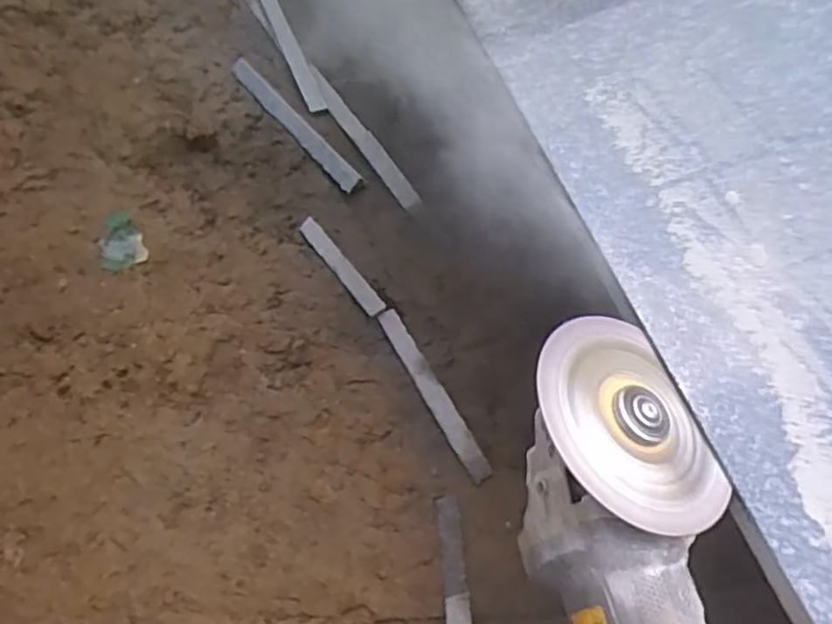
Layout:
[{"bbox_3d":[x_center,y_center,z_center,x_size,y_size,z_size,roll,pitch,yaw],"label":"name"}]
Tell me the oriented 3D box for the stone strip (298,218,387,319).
[{"bbox_3d":[-0.070,-0.043,0.635,0.018,0.010,0.111,-38,70,-15],"label":"stone strip"}]

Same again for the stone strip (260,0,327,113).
[{"bbox_3d":[-0.138,-0.288,0.746,0.019,0.008,0.198,-23,66,-5],"label":"stone strip"}]

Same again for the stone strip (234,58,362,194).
[{"bbox_3d":[-0.126,-0.194,0.697,0.021,0.009,0.209,-38,68,-11],"label":"stone strip"}]

